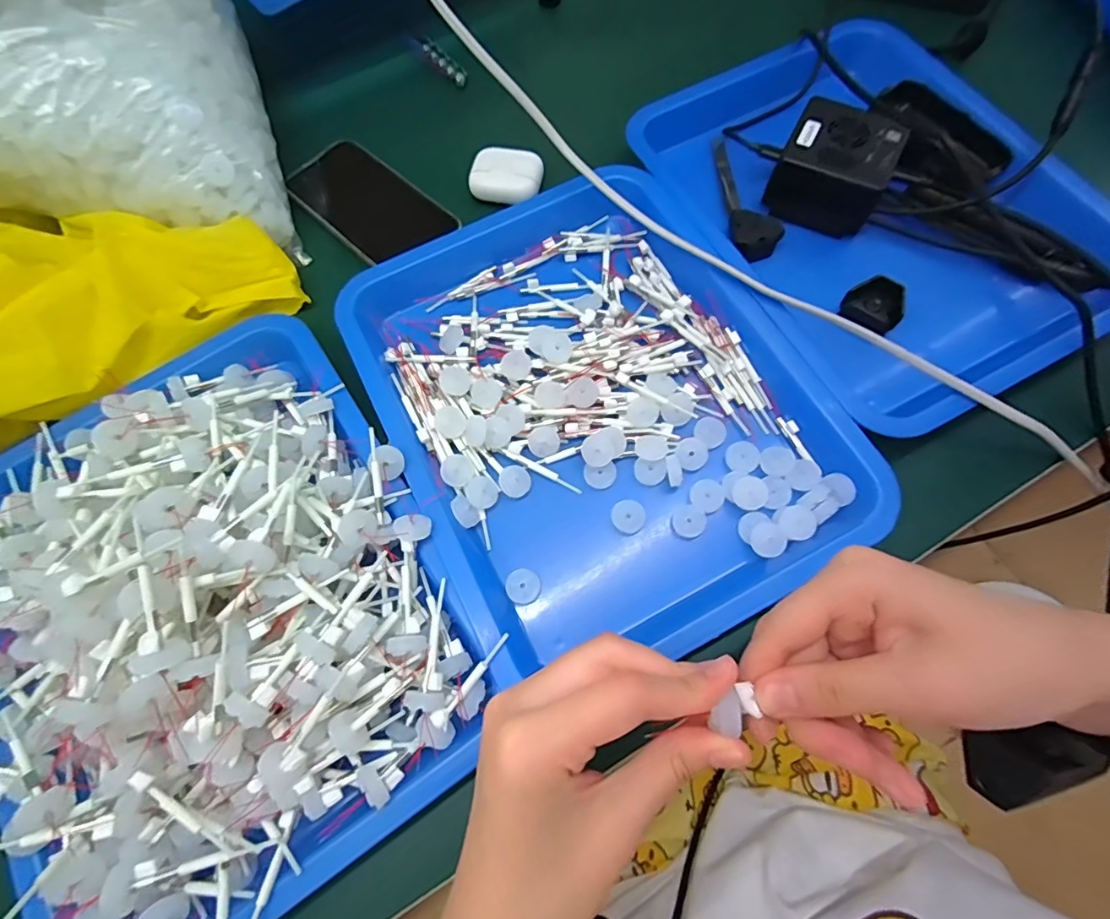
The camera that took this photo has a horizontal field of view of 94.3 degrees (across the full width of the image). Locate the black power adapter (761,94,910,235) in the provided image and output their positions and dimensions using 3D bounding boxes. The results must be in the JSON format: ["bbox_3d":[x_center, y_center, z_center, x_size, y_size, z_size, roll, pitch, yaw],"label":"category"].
[{"bbox_3d":[0.211,-0.219,0.392,0.077,0.052,0.071,28,74,11],"label":"black power adapter"}]

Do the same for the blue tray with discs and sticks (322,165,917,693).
[{"bbox_3d":[0.020,-0.043,0.354,0.254,0.042,0.335,-28,72,-8],"label":"blue tray with discs and sticks"}]

